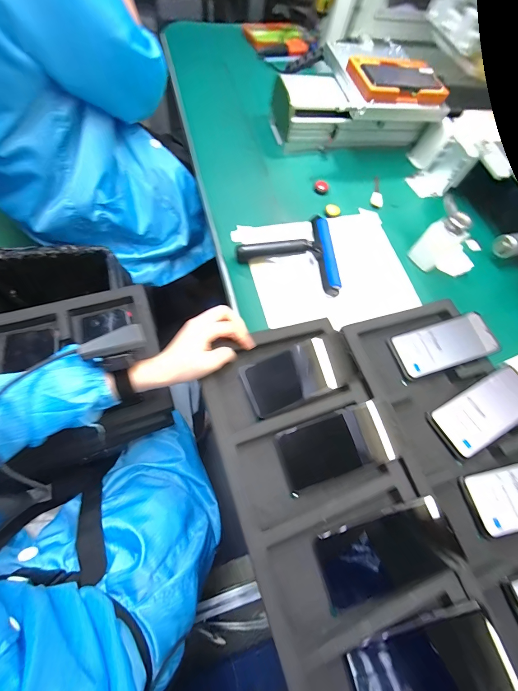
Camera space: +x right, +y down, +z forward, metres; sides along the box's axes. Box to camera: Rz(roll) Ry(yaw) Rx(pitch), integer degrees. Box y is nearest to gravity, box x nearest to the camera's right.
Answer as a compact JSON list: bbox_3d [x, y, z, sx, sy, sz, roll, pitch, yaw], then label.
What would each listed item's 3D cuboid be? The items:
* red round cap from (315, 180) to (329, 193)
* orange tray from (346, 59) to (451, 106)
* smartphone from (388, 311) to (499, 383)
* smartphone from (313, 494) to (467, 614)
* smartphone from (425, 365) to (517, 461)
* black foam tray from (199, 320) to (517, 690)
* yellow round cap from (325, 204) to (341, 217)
[{"bbox_3d":[0.134,-0.339,0.626,0.027,0.010,0.027,3,67,-7],"label":"red round cap"},{"bbox_3d":[0.283,-0.538,0.595,0.192,0.022,0.115,-12,73,-14],"label":"orange tray"},{"bbox_3d":[0.298,0.000,0.472,0.162,0.006,0.074,-18,72,-2],"label":"smartphone"},{"bbox_3d":[0.153,0.240,0.341,0.162,0.009,0.078,-14,70,-14],"label":"smartphone"},{"bbox_3d":[0.337,0.097,0.436,0.152,0.009,0.075,-30,70,-4],"label":"smartphone"},{"bbox_3d":[0.094,0.193,0.357,0.226,0.054,0.468,-17,67,-10],"label":"black foam tray"},{"bbox_3d":[0.152,-0.277,0.601,0.030,0.008,0.030,3,67,-7],"label":"yellow round cap"}]

